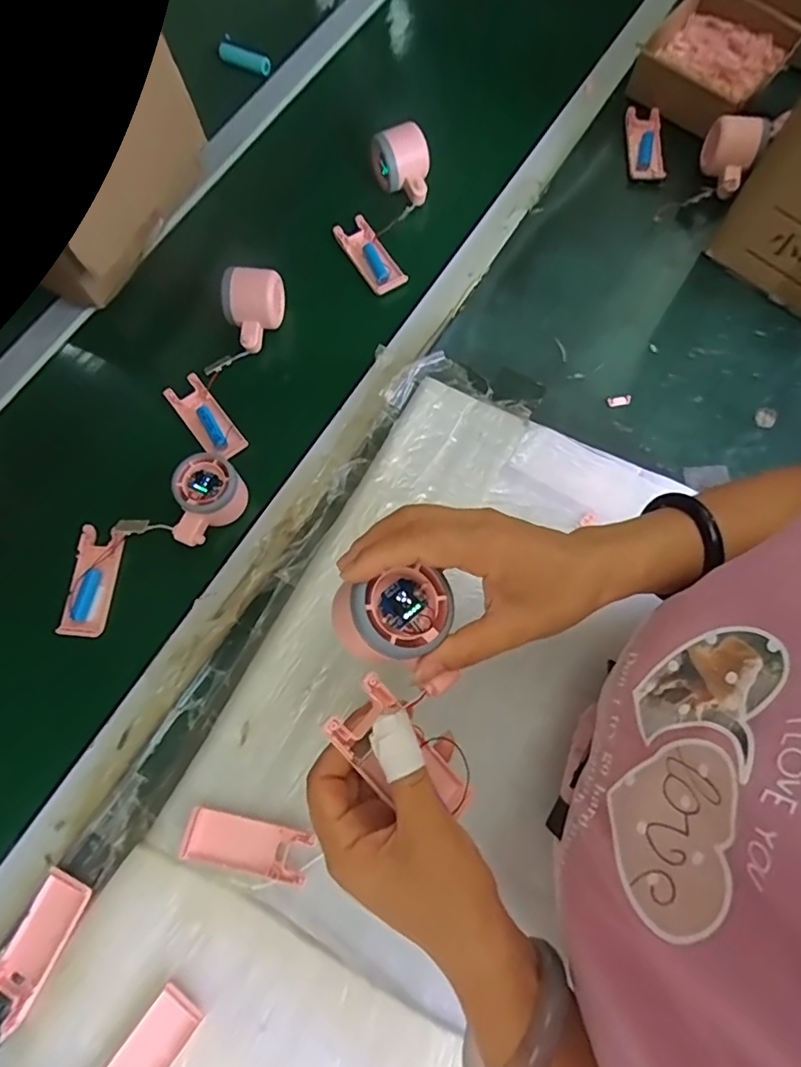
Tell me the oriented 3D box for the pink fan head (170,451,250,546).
[{"bbox_3d":[-0.190,-0.032,0.526,0.056,0.043,0.080,35,76,9],"label":"pink fan head"}]

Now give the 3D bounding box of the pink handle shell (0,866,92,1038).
[{"bbox_3d":[-0.288,0.324,0.433,0.044,0.012,0.100,23,74,6],"label":"pink handle shell"}]

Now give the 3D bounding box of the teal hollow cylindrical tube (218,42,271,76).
[{"bbox_3d":[-0.200,-0.613,0.713,0.070,0.017,0.016,20,74,5],"label":"teal hollow cylindrical tube"}]

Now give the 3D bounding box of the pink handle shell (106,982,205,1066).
[{"bbox_3d":[-0.193,0.395,0.410,0.039,0.011,0.102,36,76,9],"label":"pink handle shell"}]

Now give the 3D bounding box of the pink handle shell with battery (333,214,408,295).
[{"bbox_3d":[-0.033,-0.317,0.629,0.039,0.012,0.101,-32,76,-10],"label":"pink handle shell with battery"}]

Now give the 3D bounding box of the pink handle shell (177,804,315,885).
[{"bbox_3d":[-0.126,0.258,0.454,0.100,0.010,0.038,13,74,3],"label":"pink handle shell"}]

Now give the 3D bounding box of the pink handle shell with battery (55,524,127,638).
[{"bbox_3d":[-0.293,0.046,0.526,0.039,0.014,0.102,7,73,1],"label":"pink handle shell with battery"}]

